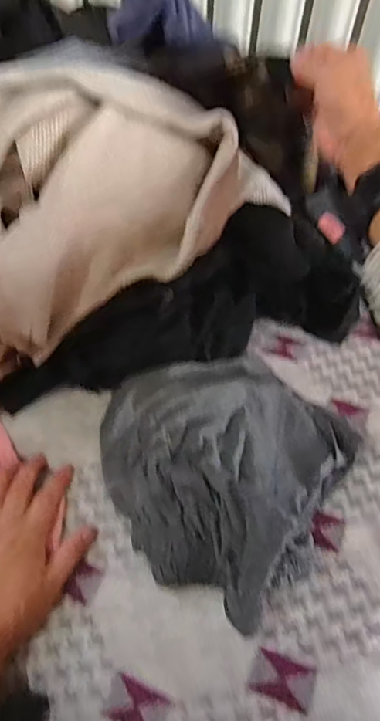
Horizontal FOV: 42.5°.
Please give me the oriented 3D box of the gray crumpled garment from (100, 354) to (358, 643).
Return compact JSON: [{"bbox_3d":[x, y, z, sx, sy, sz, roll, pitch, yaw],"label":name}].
[{"bbox_3d":[0.024,0.082,0.474,0.224,0.051,0.232,33,59,19],"label":"gray crumpled garment"}]

